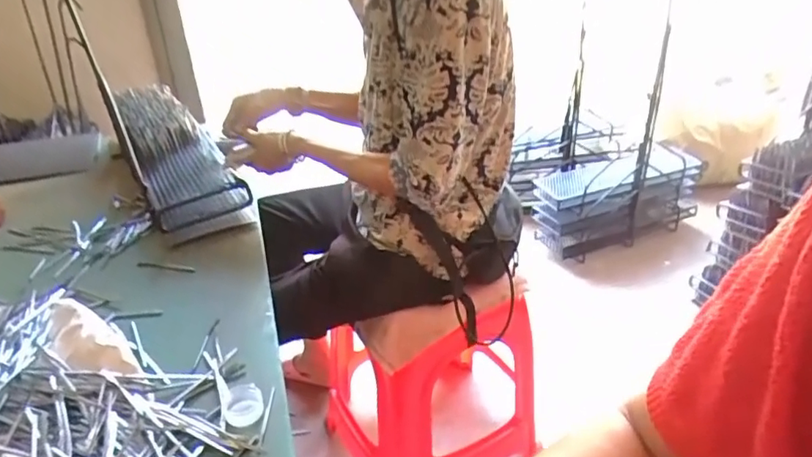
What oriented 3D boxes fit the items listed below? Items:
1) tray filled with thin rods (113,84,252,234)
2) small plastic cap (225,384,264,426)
[{"bbox_3d":[-0.469,-0.167,1.110,0.145,0.095,0.608,-18,32,-25],"label":"tray filled with thin rods"},{"bbox_3d":[-0.169,0.183,0.587,0.039,0.012,0.046,-13,31,-18],"label":"small plastic cap"}]

